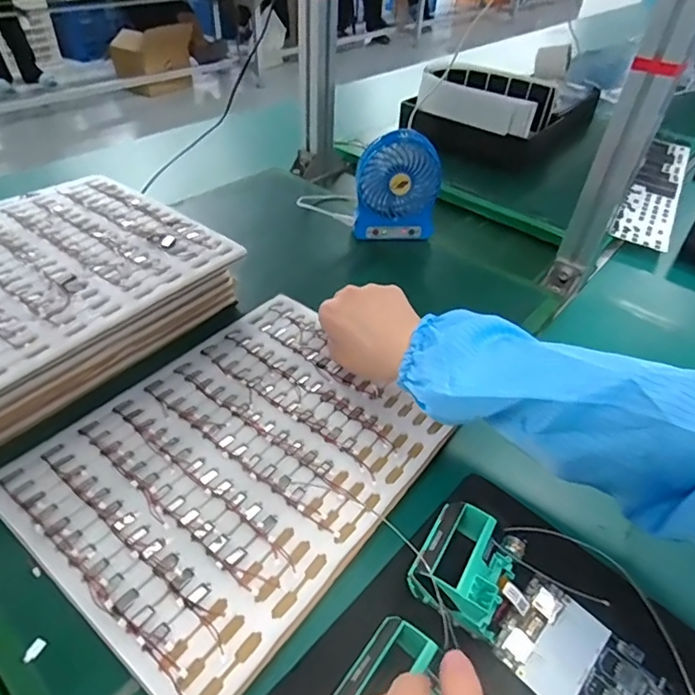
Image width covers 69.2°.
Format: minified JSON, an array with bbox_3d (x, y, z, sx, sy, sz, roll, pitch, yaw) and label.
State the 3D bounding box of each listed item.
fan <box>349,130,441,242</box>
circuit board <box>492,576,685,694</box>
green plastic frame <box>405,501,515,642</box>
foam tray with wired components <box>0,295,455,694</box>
[{"bbox_3d":[0.063,-0.197,0.635,0.103,0.139,0.032,9,40,5],"label":"fan"},{"bbox_3d":[0.157,0.206,0.303,0.065,0.006,0.127,-30,51,-34],"label":"circuit board"},{"bbox_3d":[0.082,0.145,0.339,0.066,0.035,0.072,23,43,20],"label":"green plastic frame"},{"bbox_3d":[-0.082,0.081,0.404,0.238,0.016,0.292,30,46,26],"label":"foam tray with wired components"}]

